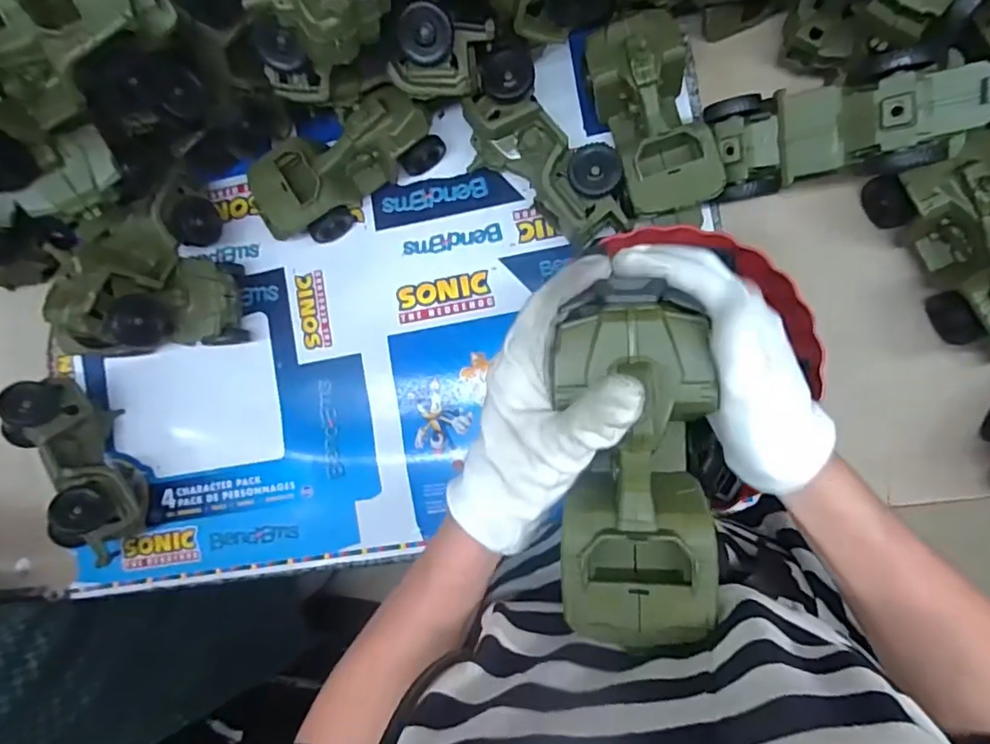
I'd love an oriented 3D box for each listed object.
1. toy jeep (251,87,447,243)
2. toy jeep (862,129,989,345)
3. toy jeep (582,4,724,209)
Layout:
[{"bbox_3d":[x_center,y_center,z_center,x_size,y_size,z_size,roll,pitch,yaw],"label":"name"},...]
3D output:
[{"bbox_3d":[-0.142,-0.197,0.548,0.177,0.079,0.077,-34,84,7],"label":"toy jeep"},{"bbox_3d":[0.396,-0.097,0.464,0.092,0.081,0.182,-25,85,7],"label":"toy jeep"},{"bbox_3d":[0.137,-0.217,0.503,0.079,0.073,0.175,-17,86,8],"label":"toy jeep"}]

